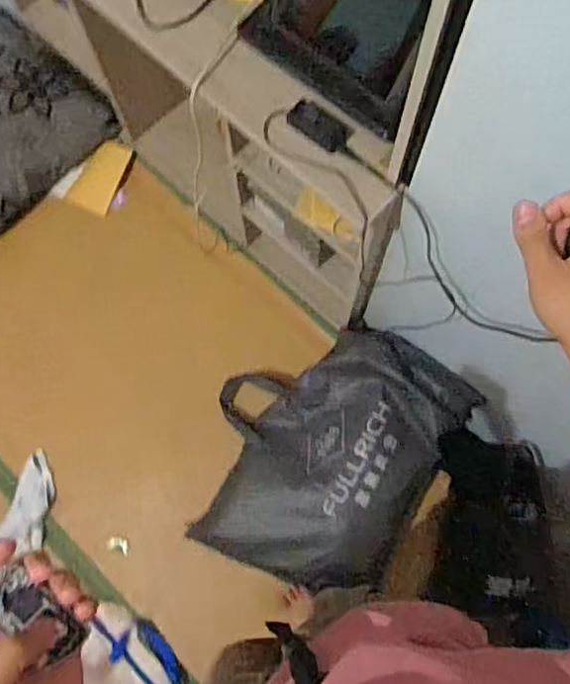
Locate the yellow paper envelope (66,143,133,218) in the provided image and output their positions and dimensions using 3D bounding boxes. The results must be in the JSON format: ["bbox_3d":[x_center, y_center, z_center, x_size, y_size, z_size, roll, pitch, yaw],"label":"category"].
[{"bbox_3d":[-0.528,-0.477,1.771,0.116,0.014,0.209,25,96,-6],"label":"yellow paper envelope"}]

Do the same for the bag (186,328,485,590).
[{"bbox_3d":[0.081,0.268,1.494,0.518,0.187,0.621,30,77,9],"label":"bag"}]

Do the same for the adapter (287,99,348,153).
[{"bbox_3d":[0.053,-0.354,1.005,0.102,0.028,0.040,34,78,10],"label":"adapter"}]

